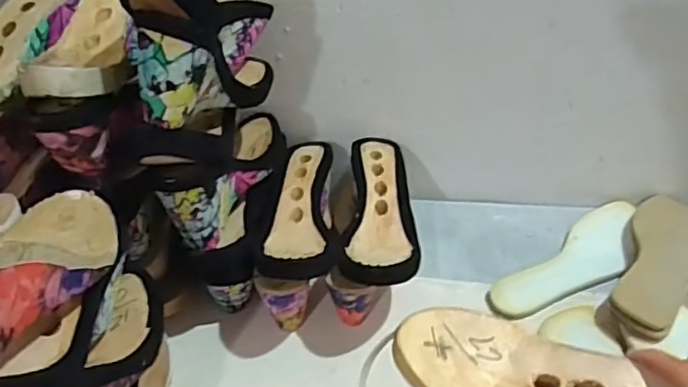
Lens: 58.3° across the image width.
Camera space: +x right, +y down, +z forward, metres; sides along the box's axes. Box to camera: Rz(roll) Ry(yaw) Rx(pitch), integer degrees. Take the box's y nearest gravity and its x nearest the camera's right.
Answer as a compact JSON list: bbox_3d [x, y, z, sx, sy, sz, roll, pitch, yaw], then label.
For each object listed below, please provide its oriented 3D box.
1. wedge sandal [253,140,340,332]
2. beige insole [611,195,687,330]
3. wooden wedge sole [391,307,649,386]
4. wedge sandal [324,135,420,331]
[{"bbox_3d":[-0.052,0.046,0.722,0.085,0.124,0.222,-5,44,-1],"label":"wedge sandal"},{"bbox_3d":[0.357,0.072,0.682,0.082,0.018,0.226,28,45,15],"label":"beige insole"},{"bbox_3d":[0.133,0.133,0.452,0.185,0.041,0.081,15,47,20],"label":"wooden wedge sole"},{"bbox_3d":[0.044,0.041,0.713,0.086,0.107,0.223,4,45,8],"label":"wedge sandal"}]

